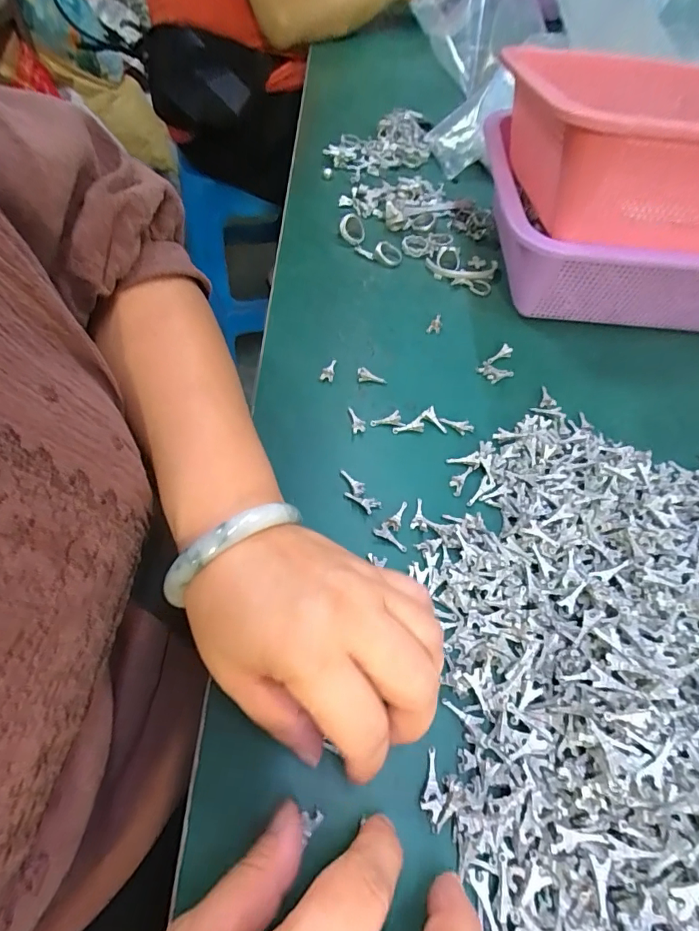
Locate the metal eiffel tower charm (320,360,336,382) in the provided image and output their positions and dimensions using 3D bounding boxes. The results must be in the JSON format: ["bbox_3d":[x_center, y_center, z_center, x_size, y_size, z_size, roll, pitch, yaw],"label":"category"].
[{"bbox_3d":[-0.015,-0.070,0.339,0.009,0.007,0.021,11,56,4],"label":"metal eiffel tower charm"}]

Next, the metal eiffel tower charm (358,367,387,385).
[{"bbox_3d":[0.016,-0.063,0.337,0.022,0.007,0.010,18,56,-7],"label":"metal eiffel tower charm"}]

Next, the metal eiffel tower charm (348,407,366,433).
[{"bbox_3d":[0.004,-0.032,0.316,0.010,0.007,0.020,-17,71,-14],"label":"metal eiffel tower charm"}]

